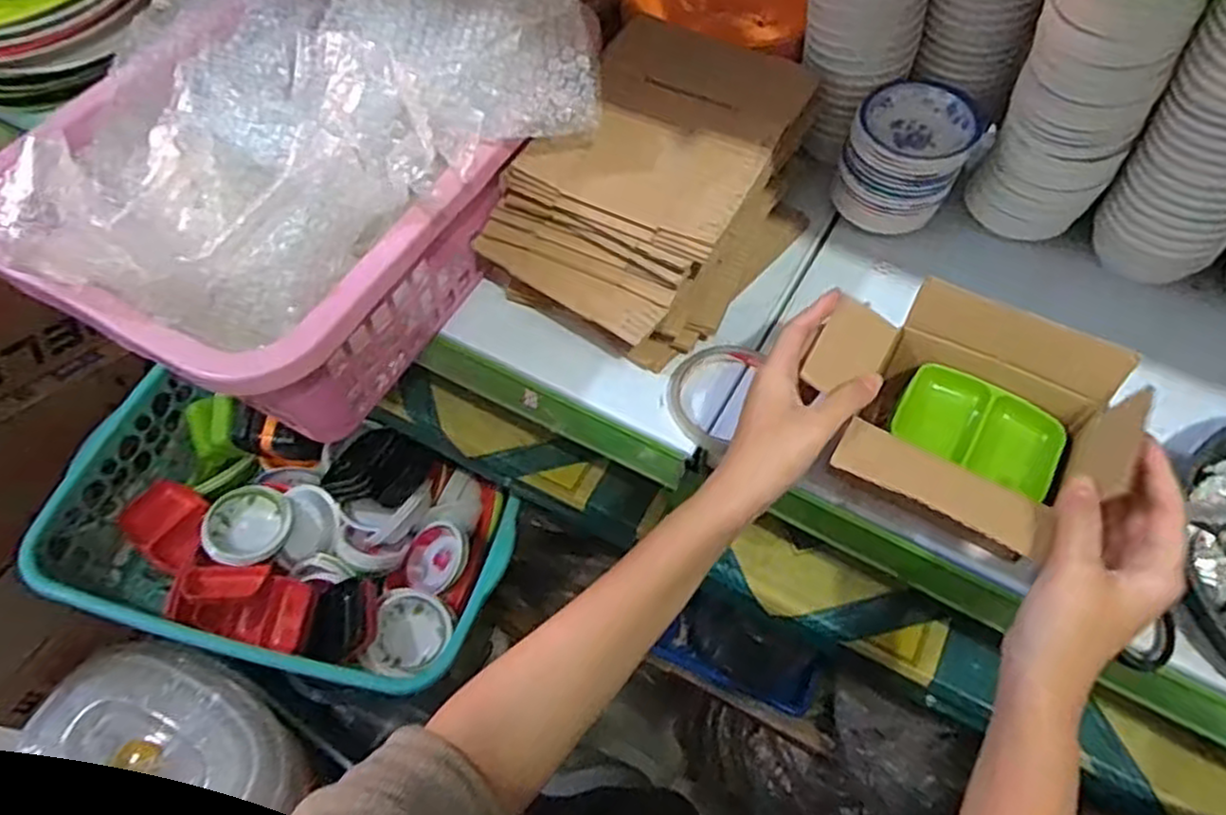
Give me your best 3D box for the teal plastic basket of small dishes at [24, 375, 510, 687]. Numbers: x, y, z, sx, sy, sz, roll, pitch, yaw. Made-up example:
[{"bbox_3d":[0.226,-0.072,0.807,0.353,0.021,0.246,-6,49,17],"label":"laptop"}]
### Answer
[{"bbox_3d":[-0.352,0.137,0.815,0.471,0.144,0.265,12,61,9],"label":"teal plastic basket of small dishes"}]

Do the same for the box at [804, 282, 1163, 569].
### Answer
[{"bbox_3d":[0.206,0.009,0.460,0.170,0.083,0.146,28,65,18],"label":"box"}]

